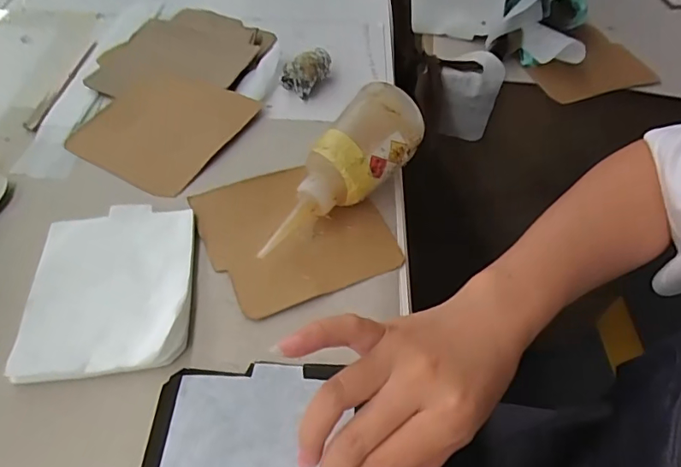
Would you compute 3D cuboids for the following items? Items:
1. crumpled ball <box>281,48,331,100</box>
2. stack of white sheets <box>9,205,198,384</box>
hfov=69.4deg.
[{"bbox_3d":[-0.034,-0.160,0.492,0.034,0.033,0.045,19,54,13],"label":"crumpled ball"},{"bbox_3d":[-0.160,0.035,0.344,0.108,0.012,0.128,-6,53,-6],"label":"stack of white sheets"}]

